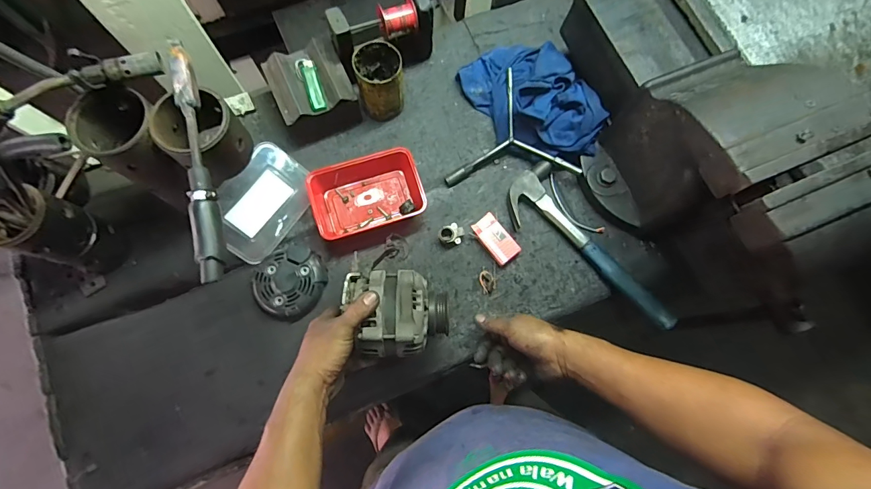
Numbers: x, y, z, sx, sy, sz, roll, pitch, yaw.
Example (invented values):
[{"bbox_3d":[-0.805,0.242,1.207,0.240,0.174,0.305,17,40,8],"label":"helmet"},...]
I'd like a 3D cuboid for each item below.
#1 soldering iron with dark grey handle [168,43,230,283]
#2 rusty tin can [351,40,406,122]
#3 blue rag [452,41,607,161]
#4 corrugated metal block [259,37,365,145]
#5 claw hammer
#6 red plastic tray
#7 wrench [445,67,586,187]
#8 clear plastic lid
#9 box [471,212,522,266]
[{"bbox_3d":[-0.263,-0.099,0.453,0.029,0.033,0.276,-13,76,-5],"label":"soldering iron with dark grey handle"},{"bbox_3d":[-0.090,-0.268,0.689,0.074,0.114,0.072,0,75,-2],"label":"rusty tin can"},{"bbox_3d":[0.166,-0.248,0.708,0.184,0.100,0.236,-20,77,-7],"label":"blue rag"},{"bbox_3d":[-0.204,-0.249,0.695,0.124,0.101,0.114,-26,78,-8],"label":"corrugated metal block"},{"bbox_3d":[0.237,0.015,0.669,0.104,0.026,0.332,-36,79,-10],"label":"claw hammer"},{"bbox_3d":[-0.112,-0.083,0.680,0.174,0.062,0.126,-17,76,-6],"label":"red plastic tray"},{"bbox_3d":[0.118,-0.207,0.727,0.203,0.044,0.206,-1,75,-2],"label":"wrench"},{"bbox_3d":[-0.277,-0.066,0.659,0.117,0.027,0.172,41,74,-23],"label":"clear plastic lid"},{"bbox_3d":[0.099,-0.007,0.682,0.046,0.027,0.081,-38,79,-10],"label":"box"}]

